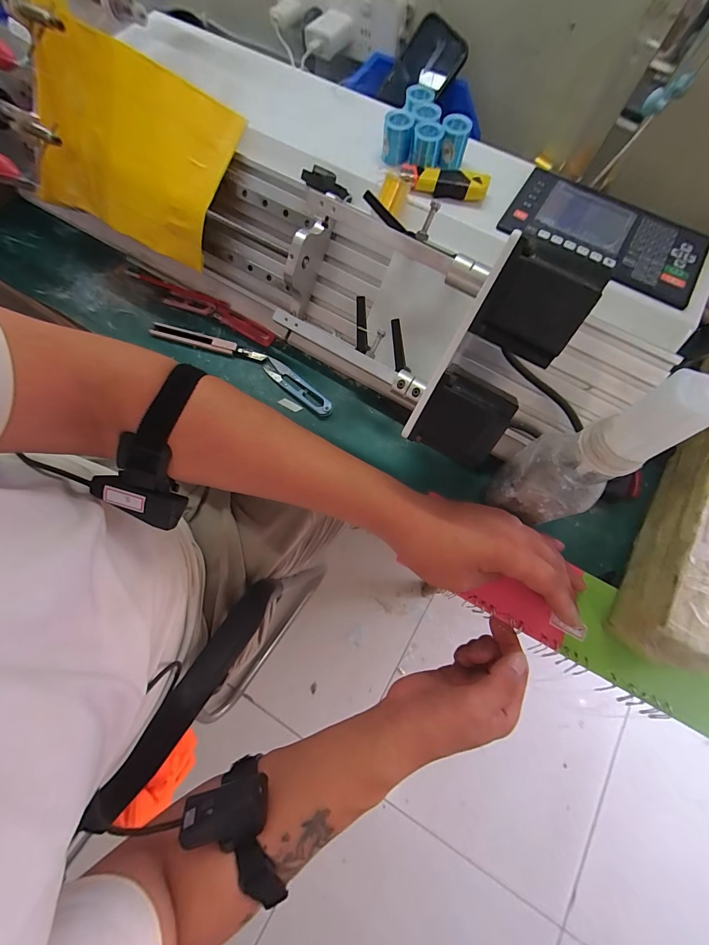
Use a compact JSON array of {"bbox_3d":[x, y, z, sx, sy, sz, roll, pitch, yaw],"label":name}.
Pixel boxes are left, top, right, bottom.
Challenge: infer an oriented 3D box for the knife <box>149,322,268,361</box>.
[{"bbox_3d":[-0.172,-0.152,0.414,0.140,0.010,0.015,17,72,4],"label":"knife"}]

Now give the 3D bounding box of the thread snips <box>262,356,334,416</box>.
[{"bbox_3d":[-0.065,-0.097,0.399,0.099,0.008,0.021,42,75,11],"label":"thread snips"}]

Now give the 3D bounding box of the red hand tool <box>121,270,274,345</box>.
[{"bbox_3d":[-0.189,-0.202,0.429,0.205,0.015,0.027,26,73,7],"label":"red hand tool"}]

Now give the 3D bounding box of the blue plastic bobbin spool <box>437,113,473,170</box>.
[{"bbox_3d":[0.090,-0.298,0.320,0.024,0.034,0.023,0,72,-2],"label":"blue plastic bobbin spool"}]

